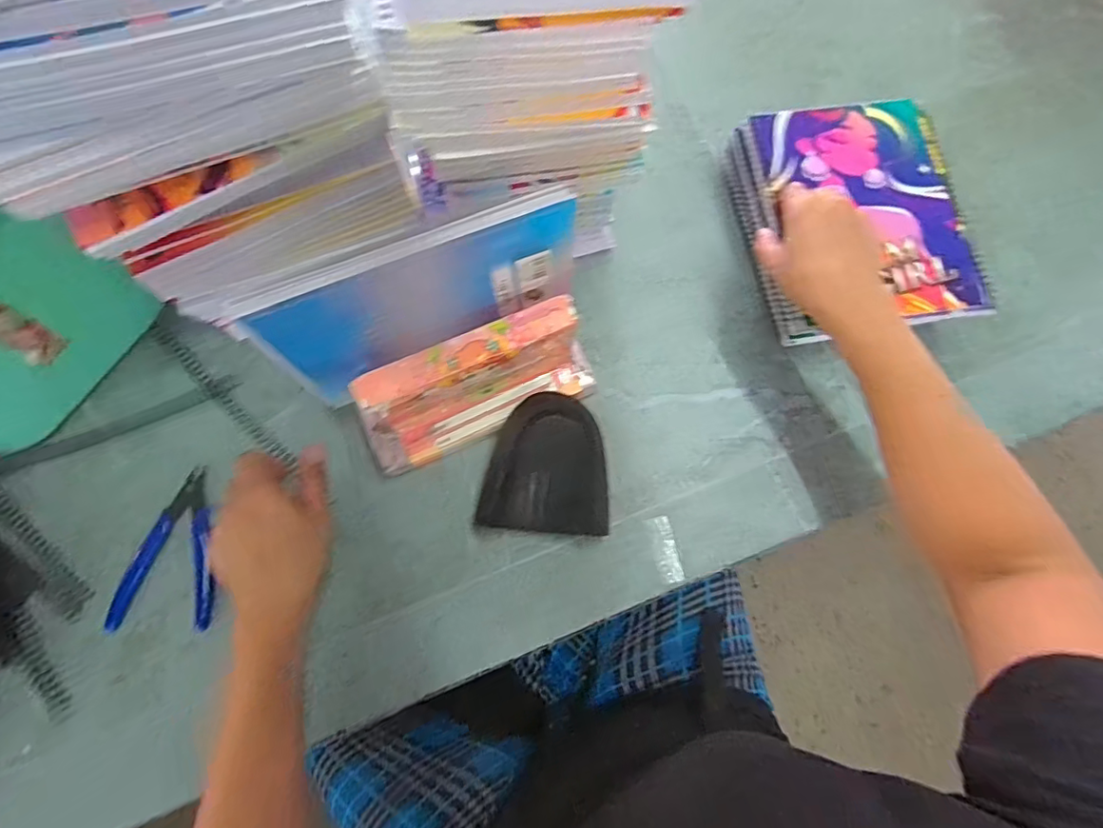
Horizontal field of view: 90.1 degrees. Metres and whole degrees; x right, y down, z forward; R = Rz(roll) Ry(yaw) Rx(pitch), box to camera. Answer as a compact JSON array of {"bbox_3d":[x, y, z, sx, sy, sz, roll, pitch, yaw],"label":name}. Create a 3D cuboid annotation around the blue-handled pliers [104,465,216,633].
[{"bbox_3d":[-0.294,0.103,0.429,0.075,0.013,0.120,3,75,0],"label":"blue-handled pliers"}]

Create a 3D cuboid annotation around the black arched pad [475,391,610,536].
[{"bbox_3d":[-0.004,0.039,0.427,0.096,0.013,0.106,3,92,4],"label":"black arched pad"}]

